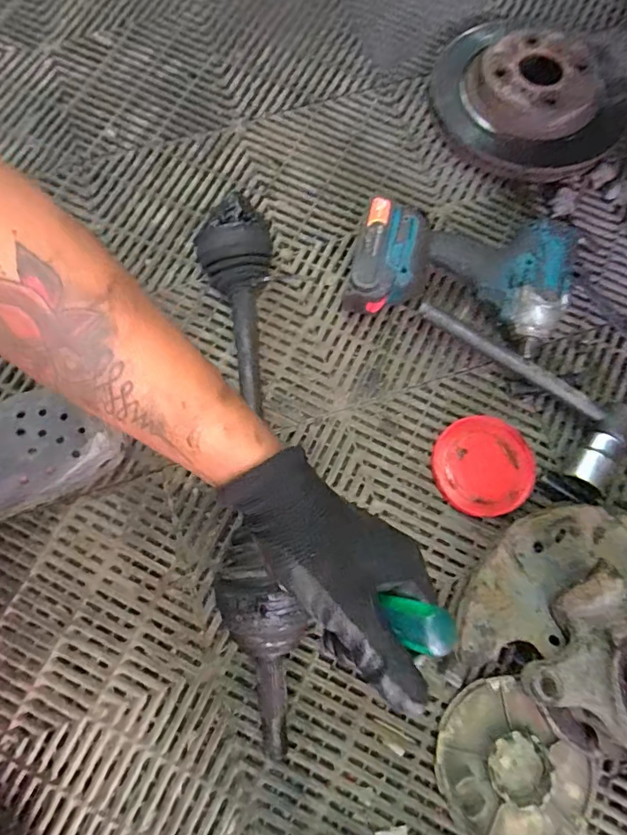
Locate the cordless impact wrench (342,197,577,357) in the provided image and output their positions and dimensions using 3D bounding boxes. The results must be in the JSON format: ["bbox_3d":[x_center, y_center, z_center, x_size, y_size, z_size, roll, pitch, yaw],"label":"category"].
[{"bbox_3d":[0.157,-0.155,0.535,0.225,0.088,0.129,14,73,5],"label":"cordless impact wrench"}]

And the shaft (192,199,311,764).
[{"bbox_3d":[-0.060,0.026,0.469,0.082,0.080,0.539,-7,76,-3],"label":"shaft"}]

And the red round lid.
[{"bbox_3d":[0.179,0.051,0.523,0.102,0.012,0.101,0,73,1],"label":"red round lid"}]

